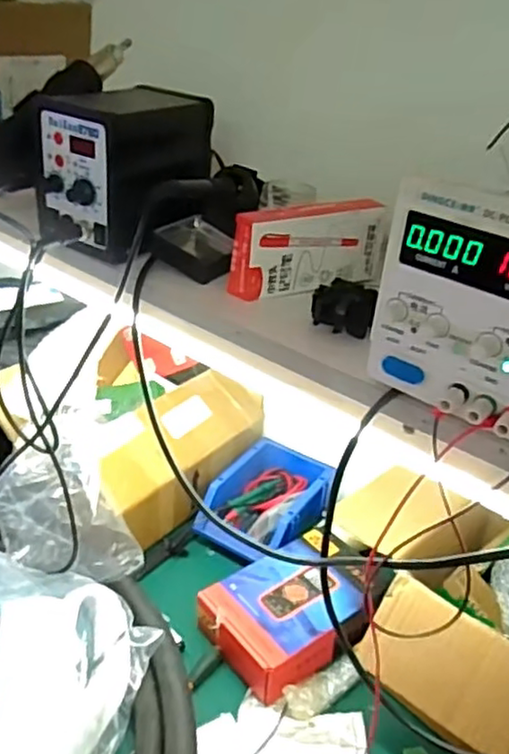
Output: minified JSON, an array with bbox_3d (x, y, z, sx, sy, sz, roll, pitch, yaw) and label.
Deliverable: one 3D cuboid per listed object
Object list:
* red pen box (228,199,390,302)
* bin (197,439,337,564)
[{"bbox_3d":[0.054,-0.119,0.618,0.156,0.073,0.029,-13,36,-27],"label":"red pen box"},{"bbox_3d":[0.021,0.175,0.935,0.142,0.069,0.203,23,35,26],"label":"bin"}]

